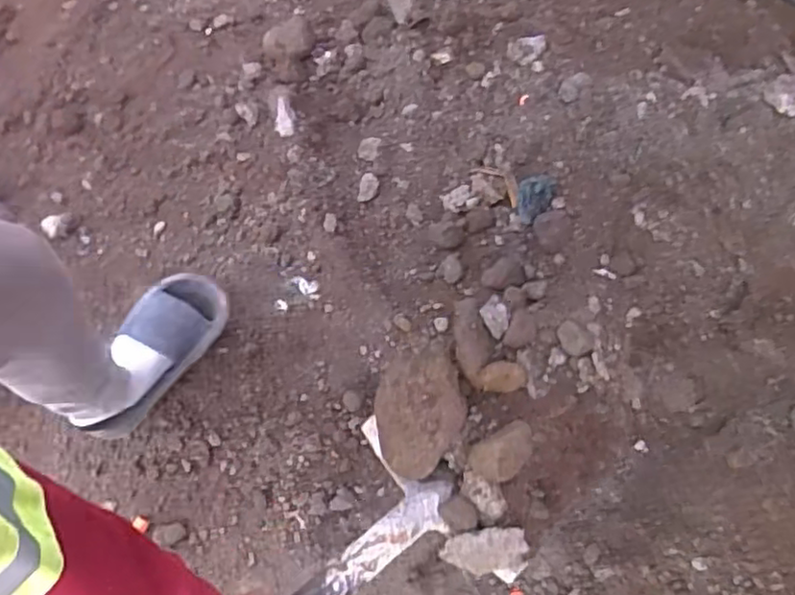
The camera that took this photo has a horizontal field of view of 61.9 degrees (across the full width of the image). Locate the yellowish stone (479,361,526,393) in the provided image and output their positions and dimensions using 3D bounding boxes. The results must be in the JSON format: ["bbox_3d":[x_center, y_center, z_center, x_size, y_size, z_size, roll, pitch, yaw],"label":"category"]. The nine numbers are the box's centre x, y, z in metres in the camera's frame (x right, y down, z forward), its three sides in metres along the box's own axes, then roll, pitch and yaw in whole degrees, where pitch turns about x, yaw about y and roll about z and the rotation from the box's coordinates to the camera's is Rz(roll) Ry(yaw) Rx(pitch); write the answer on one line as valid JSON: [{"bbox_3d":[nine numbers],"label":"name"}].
[{"bbox_3d":[0.111,0.083,0.695,0.046,0.020,0.029,-5,64,-1],"label":"yellowish stone"}]

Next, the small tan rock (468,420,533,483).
[{"bbox_3d":[0.107,0.154,0.661,0.066,0.024,0.043,-36,69,-15],"label":"small tan rock"}]

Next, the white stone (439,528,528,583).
[{"bbox_3d":[0.087,0.255,0.653,0.082,0.041,0.044,-8,64,-1],"label":"white stone"}]

